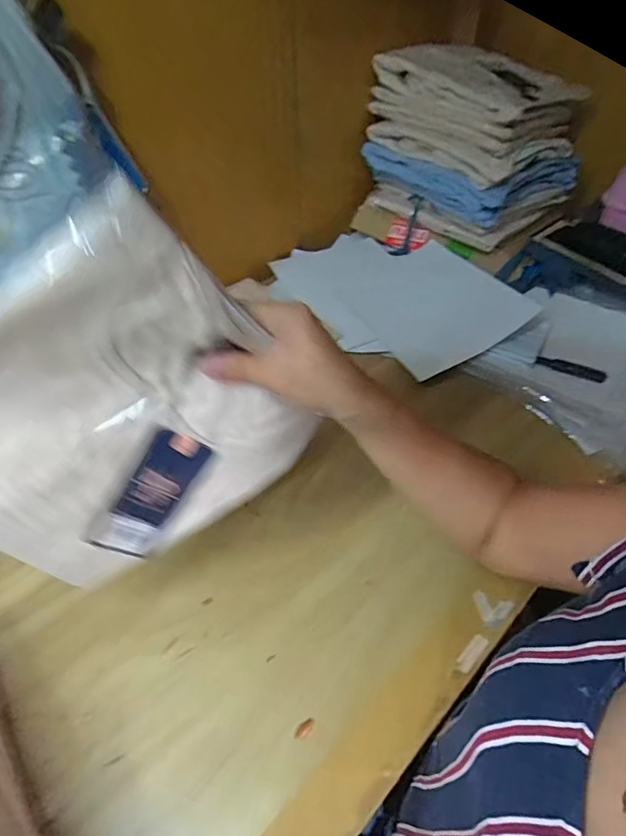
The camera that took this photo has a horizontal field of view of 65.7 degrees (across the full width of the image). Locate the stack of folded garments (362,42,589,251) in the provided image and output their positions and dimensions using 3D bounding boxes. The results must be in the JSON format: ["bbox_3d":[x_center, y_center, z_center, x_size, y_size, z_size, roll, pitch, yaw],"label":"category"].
[{"bbox_3d":[0.263,-0.458,0.791,0.237,0.215,0.274,-31,56,-24],"label":"stack of folded garments"}]

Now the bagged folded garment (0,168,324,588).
[{"bbox_3d":[-0.137,0.014,0.311,0.253,0.201,0.021,-31,40,13],"label":"bagged folded garment"}]

